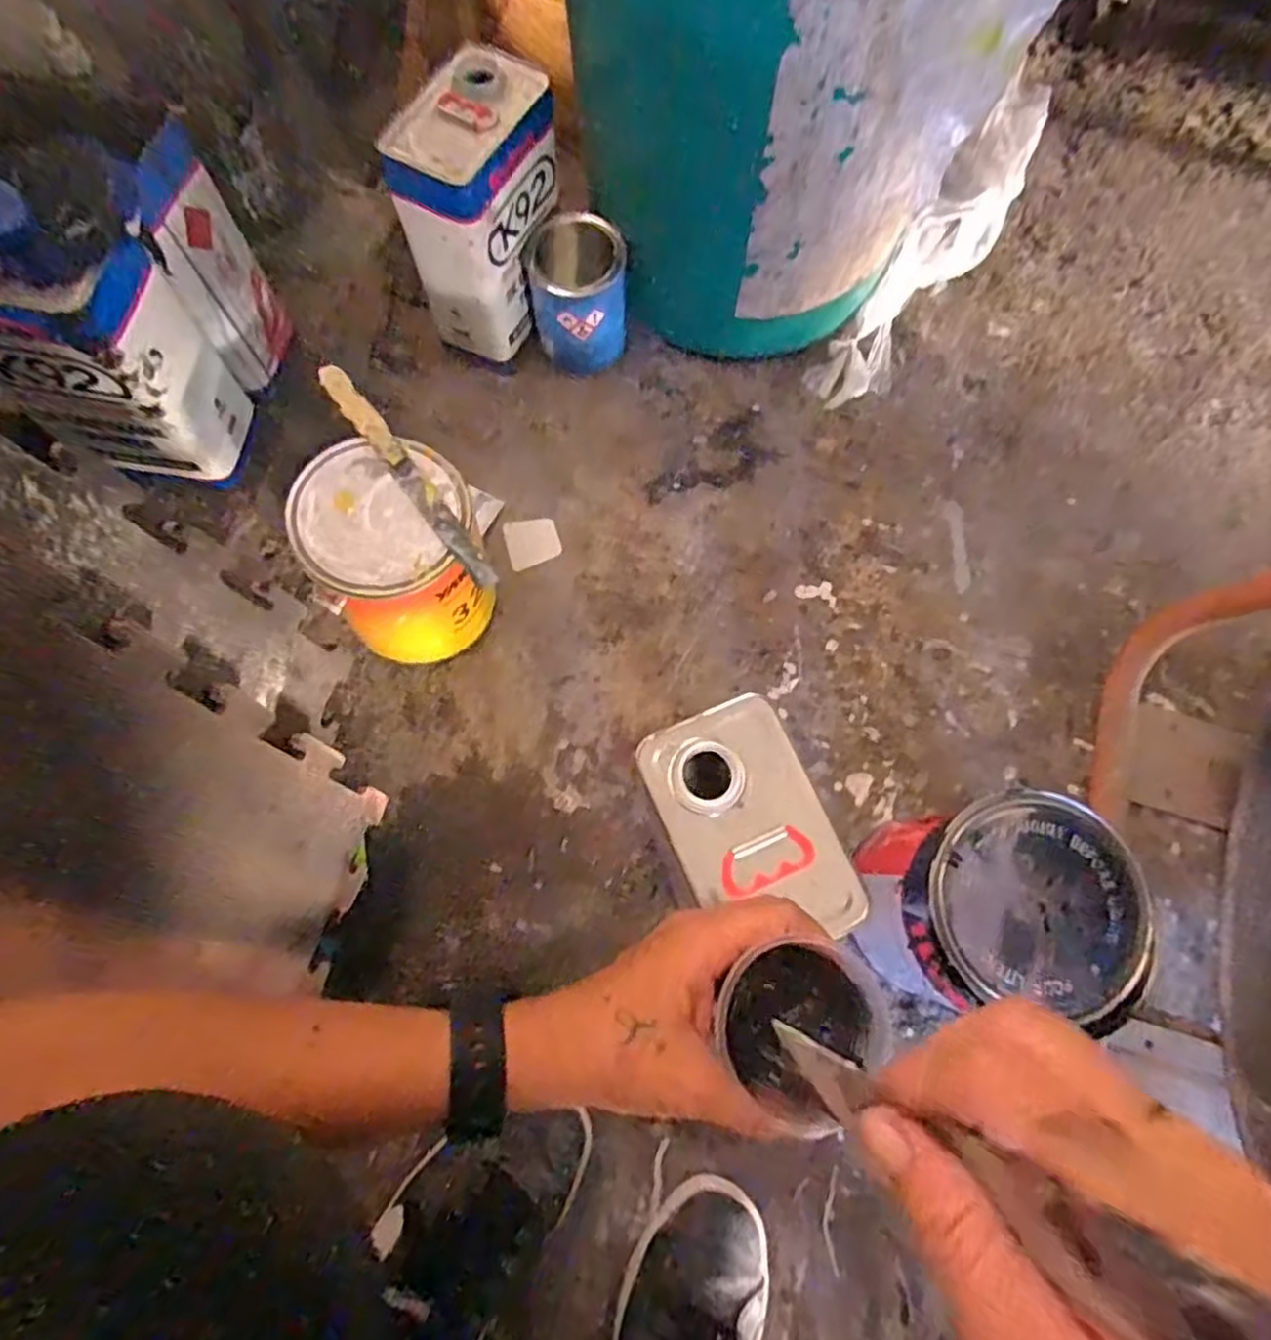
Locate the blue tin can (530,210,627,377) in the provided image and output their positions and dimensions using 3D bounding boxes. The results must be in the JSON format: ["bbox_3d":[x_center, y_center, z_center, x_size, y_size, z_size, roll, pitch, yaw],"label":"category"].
[{"bbox_3d":[-0.063,-0.414,0.800,0.103,0.143,0.106,0,74,-1],"label":"blue tin can"}]

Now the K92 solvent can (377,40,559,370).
[{"bbox_3d":[-0.162,-0.481,0.768,0.104,0.244,0.158,25,75,6],"label":"K92 solvent can"}]

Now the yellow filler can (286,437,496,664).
[{"bbox_3d":[-0.222,-0.109,0.690,0.143,0.186,0.154,0,74,-1],"label":"yellow filler can"}]

